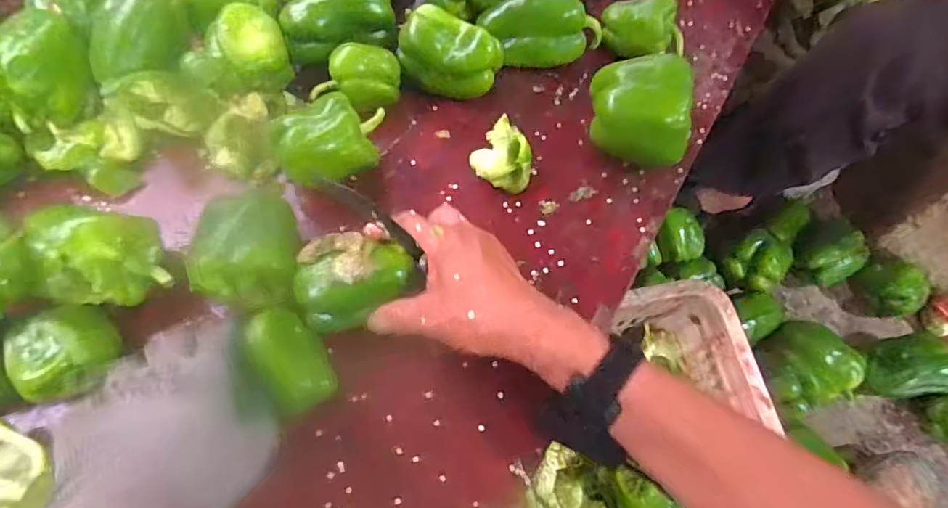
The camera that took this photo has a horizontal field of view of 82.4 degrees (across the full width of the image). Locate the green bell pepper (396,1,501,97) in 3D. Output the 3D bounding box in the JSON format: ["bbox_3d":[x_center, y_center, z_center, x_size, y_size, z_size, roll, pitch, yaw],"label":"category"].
[{"bbox_3d":[-0.027,-0.200,0.565,0.101,0.073,0.070,27,67,11],"label":"green bell pepper"}]

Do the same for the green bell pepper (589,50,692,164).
[{"bbox_3d":[0.157,-0.131,0.519,0.088,0.092,0.093,3,65,0],"label":"green bell pepper"}]

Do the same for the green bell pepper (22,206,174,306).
[{"bbox_3d":[-0.309,-0.001,0.446,0.076,0.069,0.077,1,65,-1],"label":"green bell pepper"}]

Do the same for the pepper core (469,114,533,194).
[{"bbox_3d":[0.030,-0.089,0.521,0.053,0.053,0.046,33,68,13],"label":"pepper core"}]

